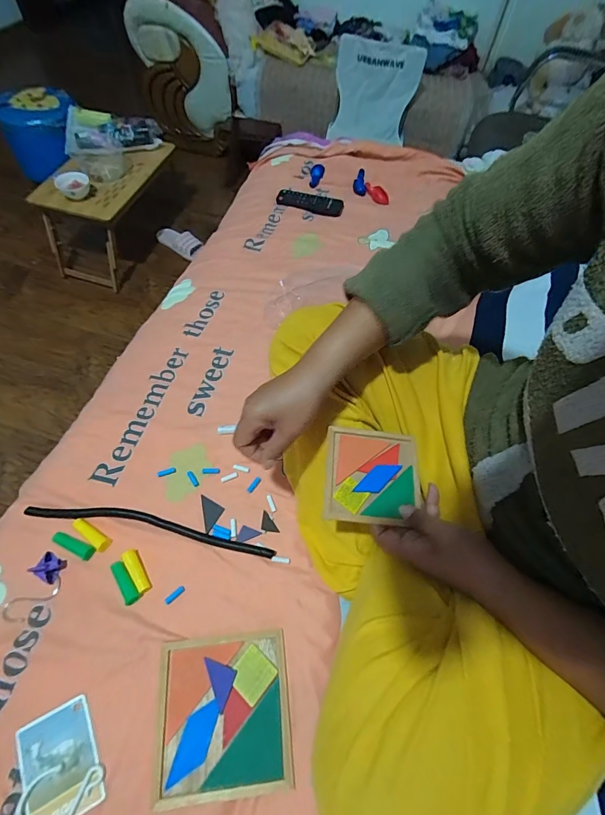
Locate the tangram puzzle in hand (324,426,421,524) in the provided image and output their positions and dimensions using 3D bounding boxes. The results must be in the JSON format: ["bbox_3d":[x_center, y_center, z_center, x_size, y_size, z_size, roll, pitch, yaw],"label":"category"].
[{"bbox_3d":[0.079,0.074,0.419,0.105,0.017,0.107,4,57,0],"label":"tangram puzzle in hand"}]

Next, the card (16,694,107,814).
[{"bbox_3d":[-0.257,0.377,0.394,0.067,0.004,0.098,-21,62,-24],"label":"card"}]

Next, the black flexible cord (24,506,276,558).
[{"bbox_3d":[-0.212,0.164,0.518,0.350,0.009,0.028,9,57,3],"label":"black flexible cord"}]

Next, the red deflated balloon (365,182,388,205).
[{"bbox_3d":[0.196,-0.569,0.985,0.079,0.021,0.030,42,63,1],"label":"red deflated balloon"}]

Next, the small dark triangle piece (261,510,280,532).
[{"bbox_3d":[-0.045,0.165,0.536,0.026,0.005,0.026,7,57,2],"label":"small dark triangle piece"}]

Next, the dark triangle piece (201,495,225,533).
[{"bbox_3d":[-0.130,0.151,0.542,0.029,0.004,0.054,-12,59,-10],"label":"dark triangle piece"}]

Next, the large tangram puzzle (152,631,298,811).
[{"bbox_3d":[-0.089,0.342,0.420,0.144,0.010,0.141,-4,58,-5],"label":"large tangram puzzle"}]

